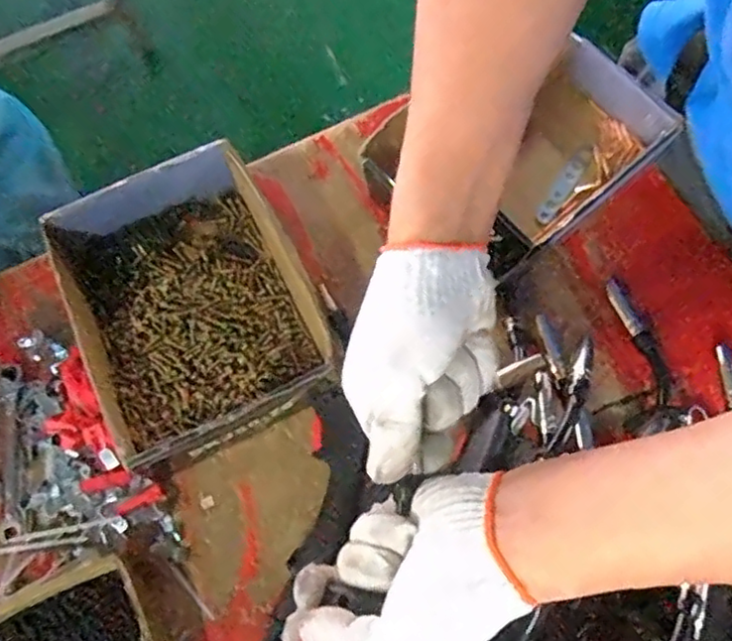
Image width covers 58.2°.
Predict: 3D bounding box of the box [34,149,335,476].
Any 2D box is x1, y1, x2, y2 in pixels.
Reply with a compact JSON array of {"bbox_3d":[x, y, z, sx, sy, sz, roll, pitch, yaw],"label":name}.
[{"bbox_3d":[-0.152,-0.016,0.571,0.190,0.065,0.241,-27,72,-7],"label":"box"}]

